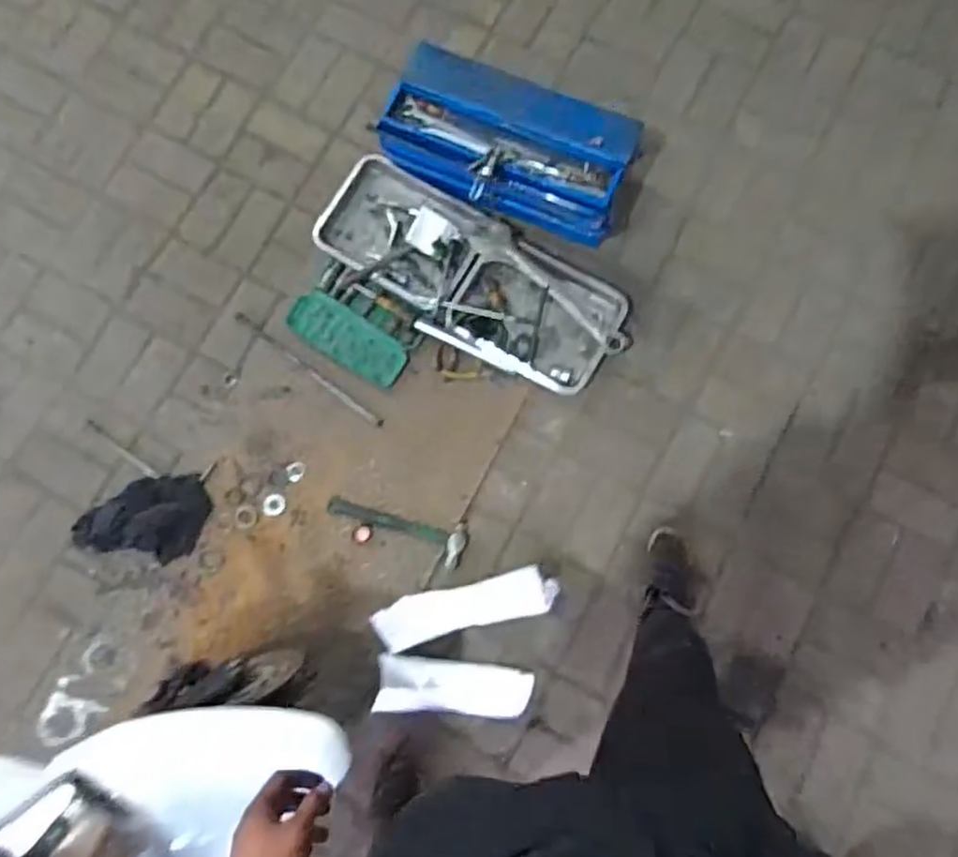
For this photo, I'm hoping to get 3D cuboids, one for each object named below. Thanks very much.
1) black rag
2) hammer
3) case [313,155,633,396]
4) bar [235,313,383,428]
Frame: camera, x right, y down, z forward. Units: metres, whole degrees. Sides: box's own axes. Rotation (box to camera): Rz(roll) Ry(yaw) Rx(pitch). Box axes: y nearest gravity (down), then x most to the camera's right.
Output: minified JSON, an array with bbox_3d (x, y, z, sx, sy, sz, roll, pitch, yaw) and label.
[{"bbox_3d":[-0.778,0.198,1.547,0.267,0.055,0.205,13,83,4],"label":"black rag"},{"bbox_3d":[-0.185,0.210,1.498,0.326,0.047,0.099,22,82,5],"label":"hammer"},{"bbox_3d":[-0.028,-0.351,1.556,0.765,0.086,0.306,29,79,8],"label":"case"},{"bbox_3d":[-0.410,-0.143,1.586,0.442,0.011,0.020,37,85,6],"label":"bar"}]

